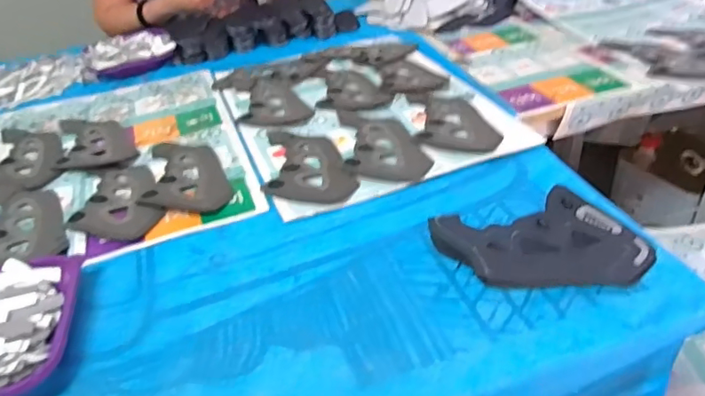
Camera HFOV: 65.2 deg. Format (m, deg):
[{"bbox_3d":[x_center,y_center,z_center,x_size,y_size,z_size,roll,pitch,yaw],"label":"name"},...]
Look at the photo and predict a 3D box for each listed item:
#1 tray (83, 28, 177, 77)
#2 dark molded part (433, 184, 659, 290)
[{"bbox_3d":[-0.486,-0.313,1.199,0.179,0.054,0.150,-23,40,-21],"label":"tray"},{"bbox_3d":[0.203,0.046,0.594,0.222,0.048,0.117,-7,33,-1],"label":"dark molded part"}]

